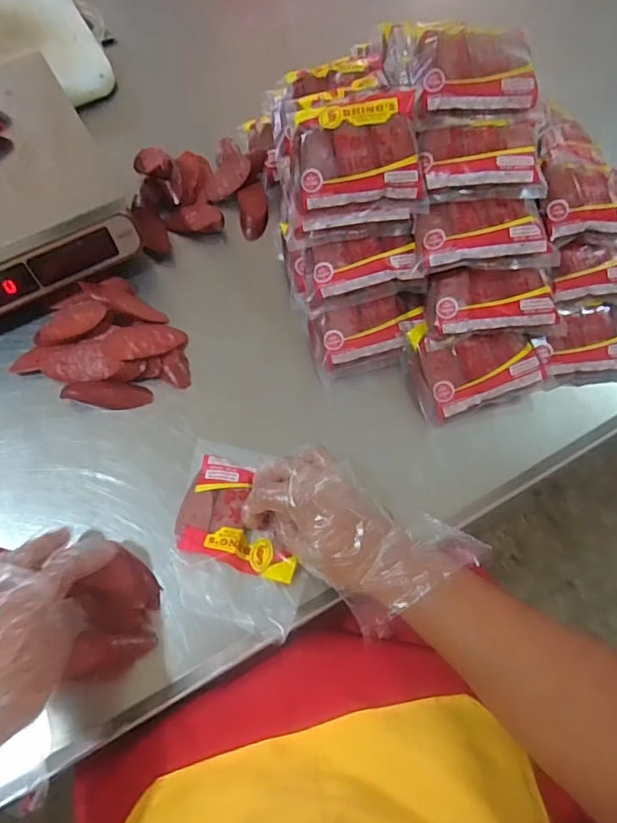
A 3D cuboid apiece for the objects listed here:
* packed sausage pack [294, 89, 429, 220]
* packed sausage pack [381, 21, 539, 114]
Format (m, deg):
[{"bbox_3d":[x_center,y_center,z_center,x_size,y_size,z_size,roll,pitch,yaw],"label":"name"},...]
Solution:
[{"bbox_3d":[0.052,-0.259,0.552,0.128,0.024,0.107,-2,103,5],"label":"packed sausage pack"},{"bbox_3d":[0.165,-0.360,0.566,0.140,0.041,0.094,-1,66,-2],"label":"packed sausage pack"}]

